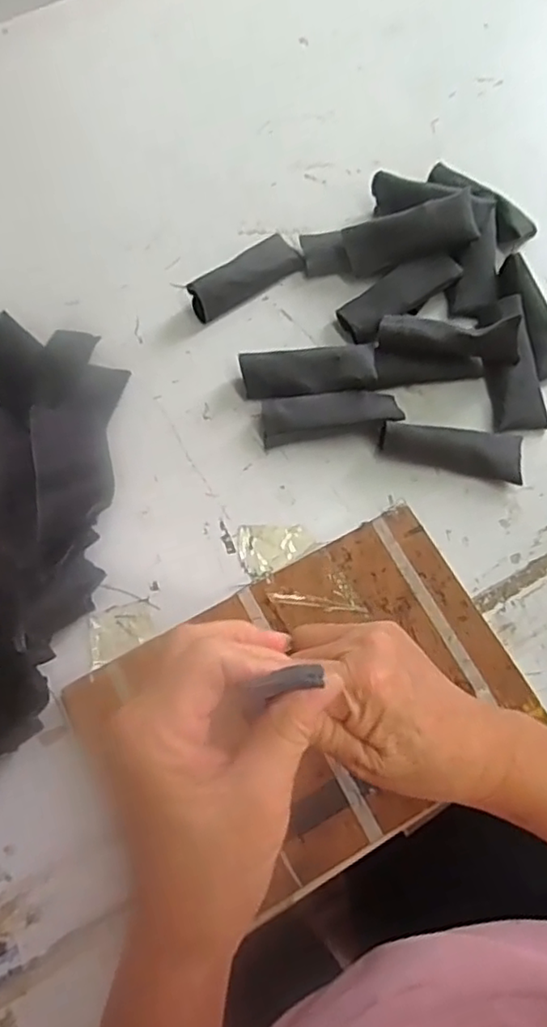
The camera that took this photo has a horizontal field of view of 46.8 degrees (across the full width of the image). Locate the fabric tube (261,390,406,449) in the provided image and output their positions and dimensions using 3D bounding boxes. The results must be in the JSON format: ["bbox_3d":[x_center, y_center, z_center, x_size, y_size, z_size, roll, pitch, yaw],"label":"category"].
[{"bbox_3d":[0.044,-0.076,0.486,0.103,0.027,0.031,-6,69,0],"label":"fabric tube"}]

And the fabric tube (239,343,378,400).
[{"bbox_3d":[0.027,-0.108,0.494,0.102,0.034,0.034,-2,69,2],"label":"fabric tube"}]

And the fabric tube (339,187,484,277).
[{"bbox_3d":[0.112,-0.225,0.518,0.103,0.036,0.031,-12,68,17],"label":"fabric tube"}]

